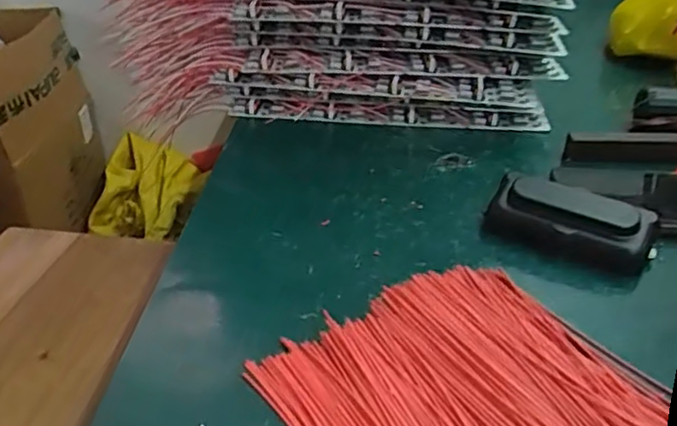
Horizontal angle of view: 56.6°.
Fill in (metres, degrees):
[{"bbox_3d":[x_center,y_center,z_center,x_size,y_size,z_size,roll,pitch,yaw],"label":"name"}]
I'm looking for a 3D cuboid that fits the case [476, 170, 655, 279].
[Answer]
[{"bbox_3d":[0.153,0.007,0.420,0.105,0.034,0.039,15,39,24],"label":"case"}]

